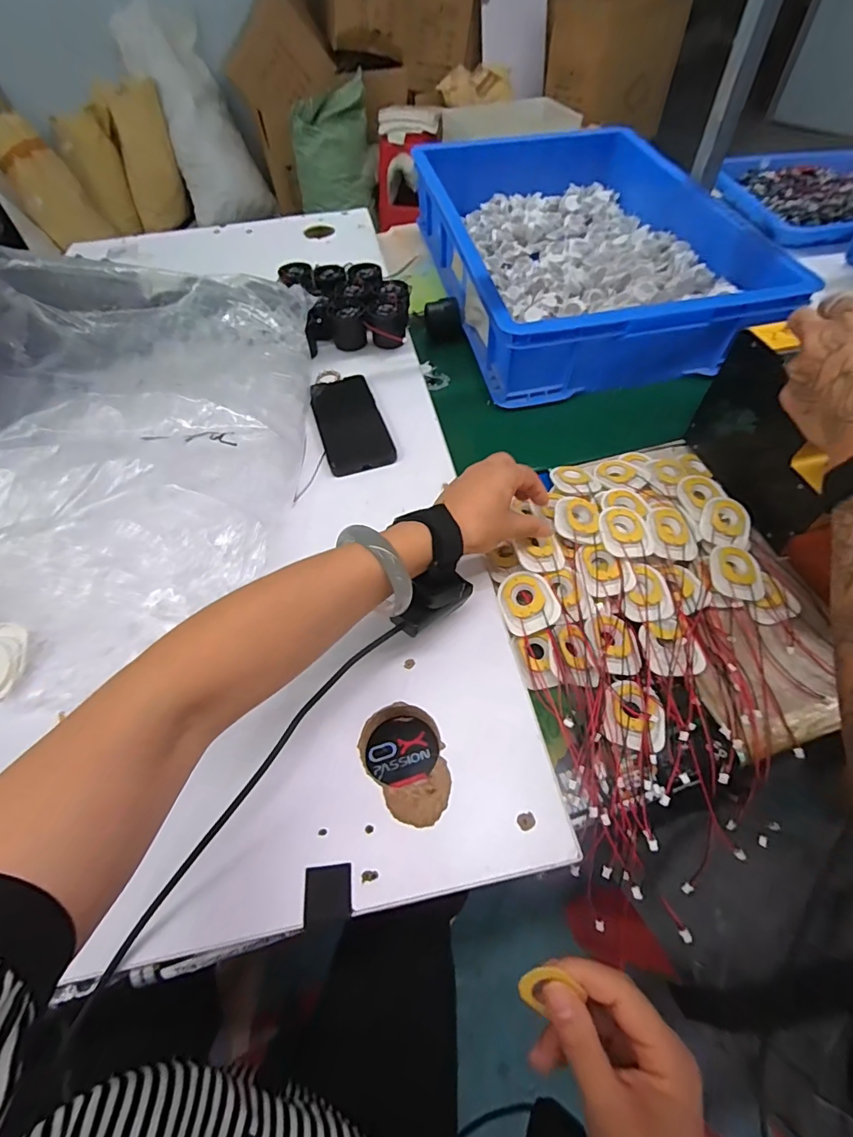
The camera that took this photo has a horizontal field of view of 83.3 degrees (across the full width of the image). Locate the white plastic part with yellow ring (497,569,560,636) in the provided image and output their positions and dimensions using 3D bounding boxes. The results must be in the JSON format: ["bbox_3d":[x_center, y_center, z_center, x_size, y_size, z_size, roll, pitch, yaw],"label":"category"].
[{"bbox_3d":[0.090,0.029,0.436,0.049,0.007,0.059,-22,63,4],"label":"white plastic part with yellow ring"}]

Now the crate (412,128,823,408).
[{"bbox_3d":[0.237,-0.513,0.766,0.411,0.126,0.581,-10,55,-5],"label":"crate"}]

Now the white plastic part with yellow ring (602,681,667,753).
[{"bbox_3d":[0.169,0.119,0.389,0.049,0.008,0.055,8,55,8],"label":"white plastic part with yellow ring"}]

